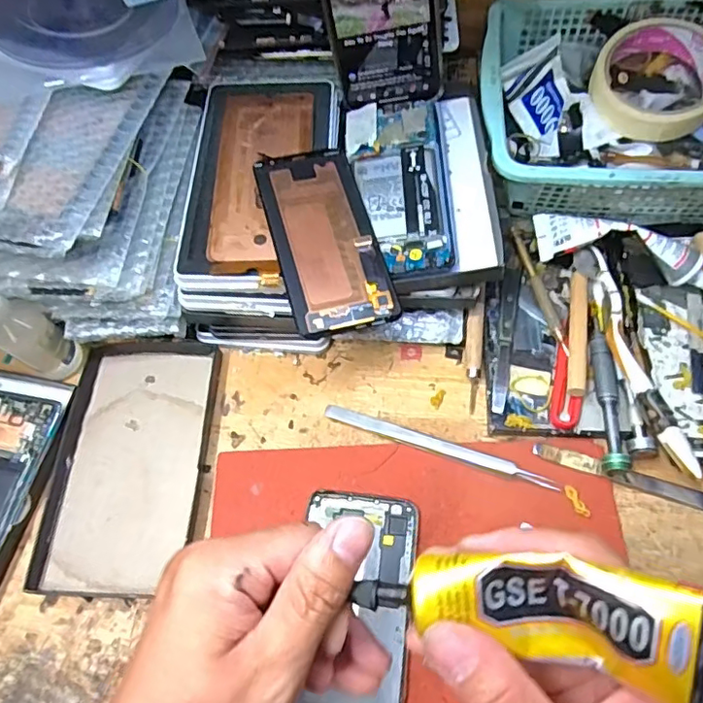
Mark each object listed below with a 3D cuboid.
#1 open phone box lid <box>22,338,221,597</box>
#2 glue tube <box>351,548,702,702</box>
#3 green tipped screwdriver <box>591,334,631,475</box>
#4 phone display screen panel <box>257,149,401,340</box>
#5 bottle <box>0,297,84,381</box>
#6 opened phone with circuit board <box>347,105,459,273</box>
[{"bbox_3d":[-0.153,0.076,0.397,0.102,0.017,0.173,3,65,6],"label":"open phone box lid"},{"bbox_3d":[0.069,0.093,0.193,0.132,0.029,0.040,3,65,29],"label":"glue tube"},{"bbox_3d":[0.169,0.033,0.372,0.015,0.019,0.099,4,65,7],"label":"green tipped screwdriver"},{"bbox_3d":[-0.018,-0.076,0.370,0.062,0.012,0.137,-16,67,-4],"label":"phone display screen panel"},{"bbox_3d":[-0.227,-0.013,0.392,0.029,0.098,0.035,30,71,17],"label":"bottle"},{"bbox_3d":[0.035,-0.120,0.400,0.066,0.011,0.150,-5,64,2],"label":"opened phone with circuit board"}]

